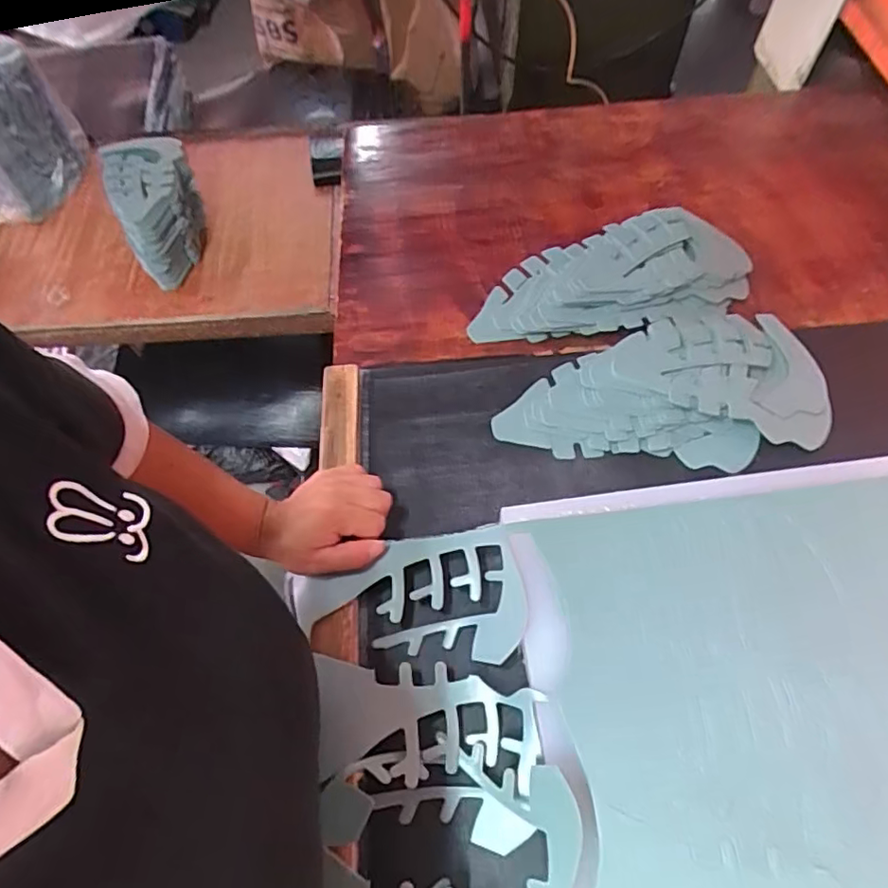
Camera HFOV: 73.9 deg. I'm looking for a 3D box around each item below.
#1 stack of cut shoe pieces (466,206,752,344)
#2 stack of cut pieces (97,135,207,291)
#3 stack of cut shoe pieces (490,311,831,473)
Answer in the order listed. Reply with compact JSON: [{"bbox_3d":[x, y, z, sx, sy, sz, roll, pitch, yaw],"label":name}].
[{"bbox_3d":[0.166,-0.174,0.621,0.278,0.032,0.144,-12,60,-3],"label":"stack of cut shoe pieces"},{"bbox_3d":[-0.438,-0.360,0.921,0.127,0.142,0.172,-23,61,-9],"label":"stack of cut pieces"},{"bbox_3d":[0.194,-0.045,0.543,0.282,0.032,0.153,-12,60,-3],"label":"stack of cut shoe pieces"}]

